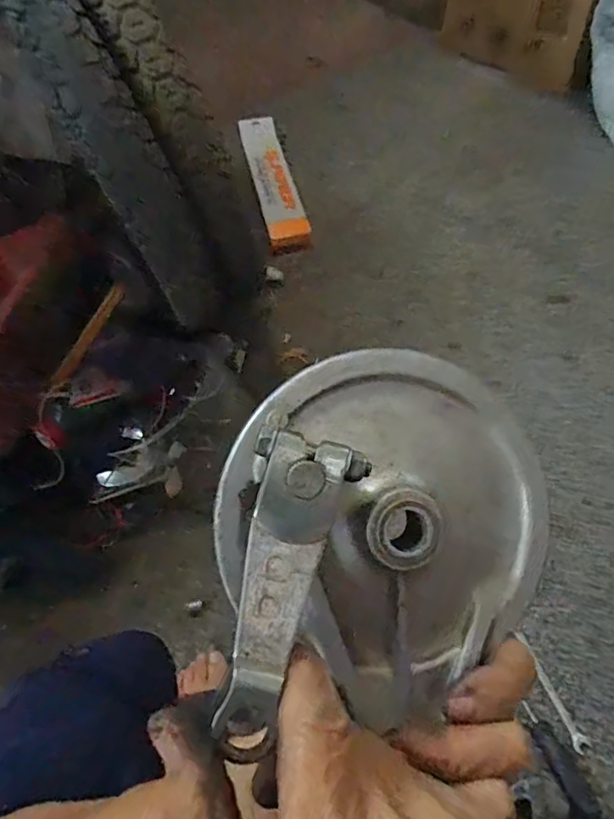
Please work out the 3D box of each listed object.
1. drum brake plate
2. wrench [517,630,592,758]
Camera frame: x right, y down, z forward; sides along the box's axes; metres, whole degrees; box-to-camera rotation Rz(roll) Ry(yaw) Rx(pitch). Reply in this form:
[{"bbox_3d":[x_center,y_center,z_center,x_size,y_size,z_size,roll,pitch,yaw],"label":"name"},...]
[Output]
[{"bbox_3d":[0.027,0.048,0.224,0.133,0.055,0.133,5,78,-23],"label":"drum brake plate"},{"bbox_3d":[0.288,0.334,0.682,0.024,0.010,0.137,-18,54,-13],"label":"wrench"}]

